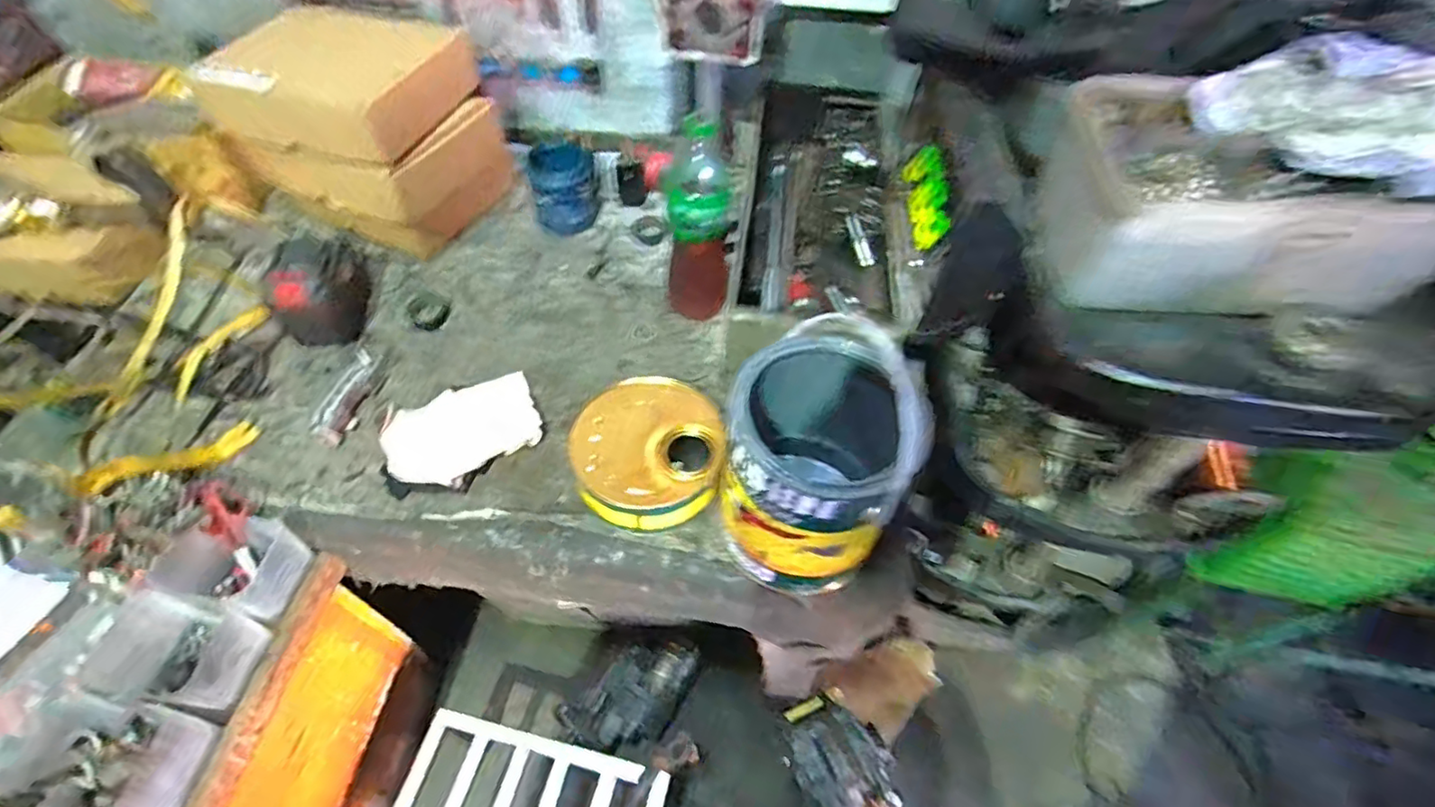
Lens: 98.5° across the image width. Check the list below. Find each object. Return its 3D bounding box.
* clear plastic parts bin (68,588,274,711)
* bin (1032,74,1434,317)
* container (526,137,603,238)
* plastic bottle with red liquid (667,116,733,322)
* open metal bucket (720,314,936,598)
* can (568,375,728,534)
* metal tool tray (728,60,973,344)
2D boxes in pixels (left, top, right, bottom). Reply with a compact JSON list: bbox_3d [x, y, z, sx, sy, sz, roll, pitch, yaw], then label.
[{"bbox_3d":[-0.527,0.249,0.614,0.134,0.094,0.090,13,56,6],"label":"clear plastic parts bin"},{"bbox_3d":[0.412,-0.153,0.495,0.273,0.103,0.157,10,55,4],"label":"bin"},{"bbox_3d":[-0.231,-0.328,0.931,0.099,0.096,0.114,-7,56,-8],"label":"container"},{"bbox_3d":[-0.024,-0.205,0.757,0.079,0.262,0.066,6,55,1],"label":"plastic bottle with red liquid"},{"bbox_3d":[0.090,0.049,0.574,0.153,0.264,0.174,10,55,4],"label":"open metal bucket"},{"bbox_3d":[-0.073,0.057,0.677,0.161,0.080,0.150,1,55,-2],"label":"can"},{"bbox_3d":[0.159,-0.254,0.823,0.243,0.131,0.460,7,55,2],"label":"metal tool tray"}]

